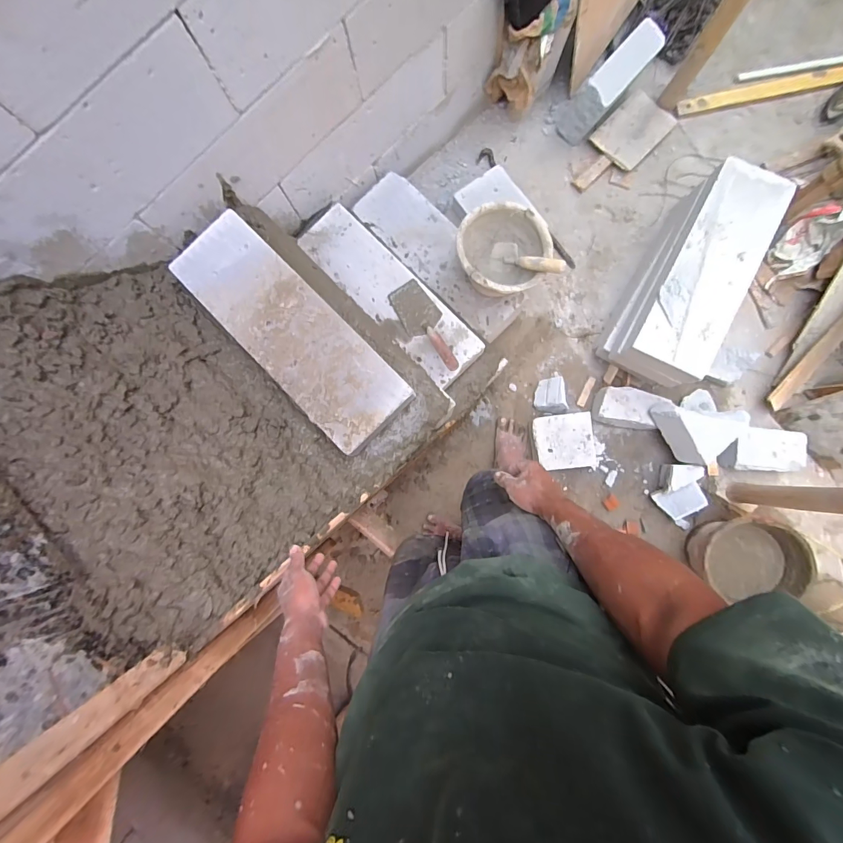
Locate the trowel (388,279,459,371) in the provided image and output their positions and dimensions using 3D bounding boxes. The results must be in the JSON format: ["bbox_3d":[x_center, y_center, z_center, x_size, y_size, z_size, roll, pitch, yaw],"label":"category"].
[{"bbox_3d":[0.019,-0.259,1.101,0.109,0.058,0.301,-31,66,1],"label":"trowel"}]

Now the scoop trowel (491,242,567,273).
[{"bbox_3d":[0.290,-0.451,1.096,0.071,0.053,0.238,-41,44,0],"label":"scoop trowel"}]

